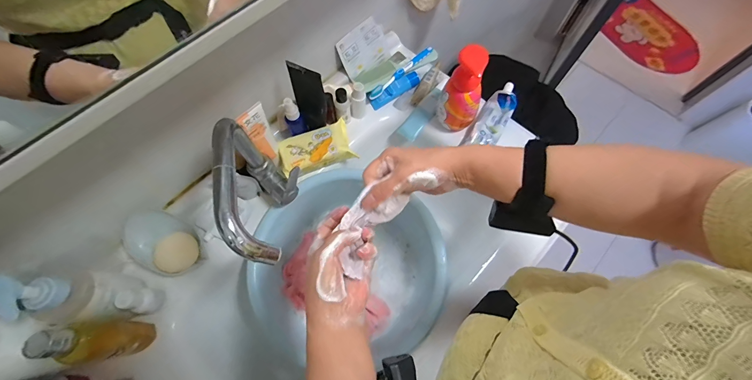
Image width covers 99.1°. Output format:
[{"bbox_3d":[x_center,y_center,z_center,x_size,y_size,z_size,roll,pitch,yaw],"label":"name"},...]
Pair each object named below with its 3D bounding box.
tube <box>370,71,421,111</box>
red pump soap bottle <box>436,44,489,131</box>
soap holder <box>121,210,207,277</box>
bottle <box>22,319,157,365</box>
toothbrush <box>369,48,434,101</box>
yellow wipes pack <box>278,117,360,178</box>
[{"bbox_3d":[0.036,-0.195,0.626,0.105,0.018,0.027,-35,71,3],"label":"tube"},{"bbox_3d":[0.145,-0.163,0.535,0.066,0.152,0.045,18,69,8],"label":"red pump soap bottle"},{"bbox_3d":[-0.329,0.083,0.502,0.119,0.045,0.078,44,65,-8],"label":"soap holder"},{"bbox_3d":[-0.348,0.188,0.402,0.037,0.155,0.046,-5,68,-2],"label":"bottle"},{"bbox_3d":[0.051,-0.235,0.636,0.018,0.016,0.175,41,74,15],"label":"toothbrush"},{"bbox_3d":[-0.104,-0.072,0.567,0.125,0.033,0.073,-22,69,-8],"label":"yellow wipes pack"}]

